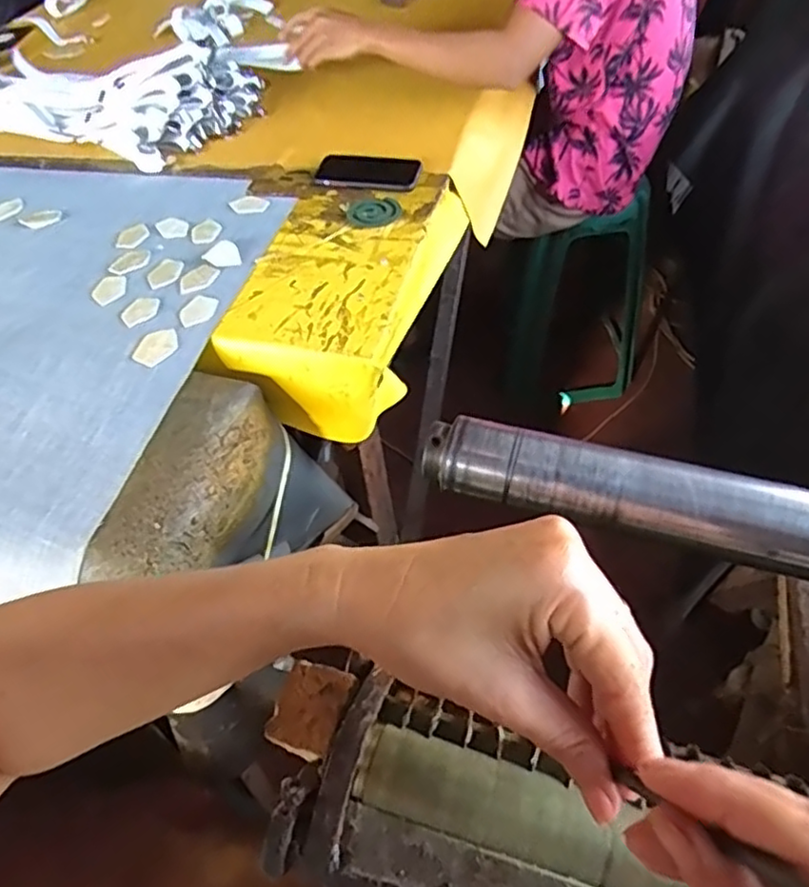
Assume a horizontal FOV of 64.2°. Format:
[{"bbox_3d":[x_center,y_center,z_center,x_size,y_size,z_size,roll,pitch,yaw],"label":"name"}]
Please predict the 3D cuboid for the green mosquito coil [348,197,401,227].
[{"bbox_3d":[-0.041,-0.316,0.881,0.072,0.004,0.068,-2,51,2],"label":"green mosquito coil"}]

